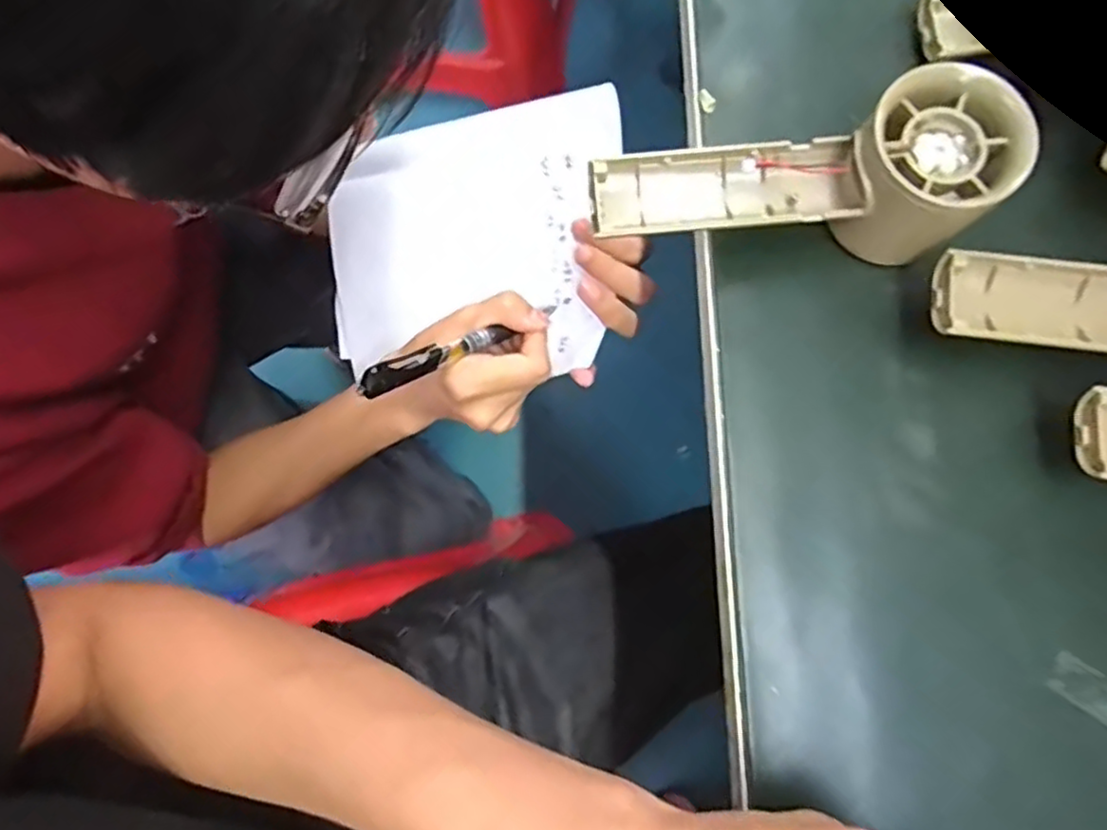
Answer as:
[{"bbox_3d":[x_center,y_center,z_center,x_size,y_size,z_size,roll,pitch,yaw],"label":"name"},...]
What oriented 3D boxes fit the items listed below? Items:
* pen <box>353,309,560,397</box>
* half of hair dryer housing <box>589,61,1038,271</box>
[{"bbox_3d":[-0.050,-0.041,0.395,0.137,0.010,0.011,-26,78,-37],"label":"pen"},{"bbox_3d":[0.093,-0.087,0.263,0.153,0.048,0.056,-10,79,0],"label":"half of hair dryer housing"}]

